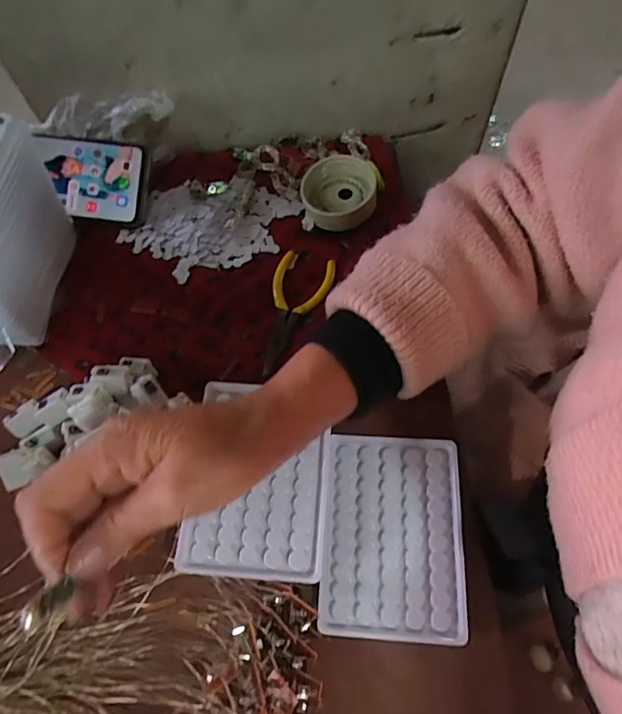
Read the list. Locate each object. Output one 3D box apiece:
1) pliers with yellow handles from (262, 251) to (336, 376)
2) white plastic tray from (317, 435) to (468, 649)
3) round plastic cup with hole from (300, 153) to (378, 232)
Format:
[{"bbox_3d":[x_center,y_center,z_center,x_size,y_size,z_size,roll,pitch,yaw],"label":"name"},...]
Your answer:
[{"bbox_3d":[-0.016,-0.040,0.404,0.048,0.013,0.116,15,65,10],"label":"pliers with yellow handles"},{"bbox_3d":[0.057,0.121,0.336,0.095,0.009,0.129,3,64,5],"label":"white plastic tray"},{"bbox_3d":[0.024,-0.143,0.427,0.063,0.035,0.061,-1,64,3],"label":"round plastic cup with hole"}]

